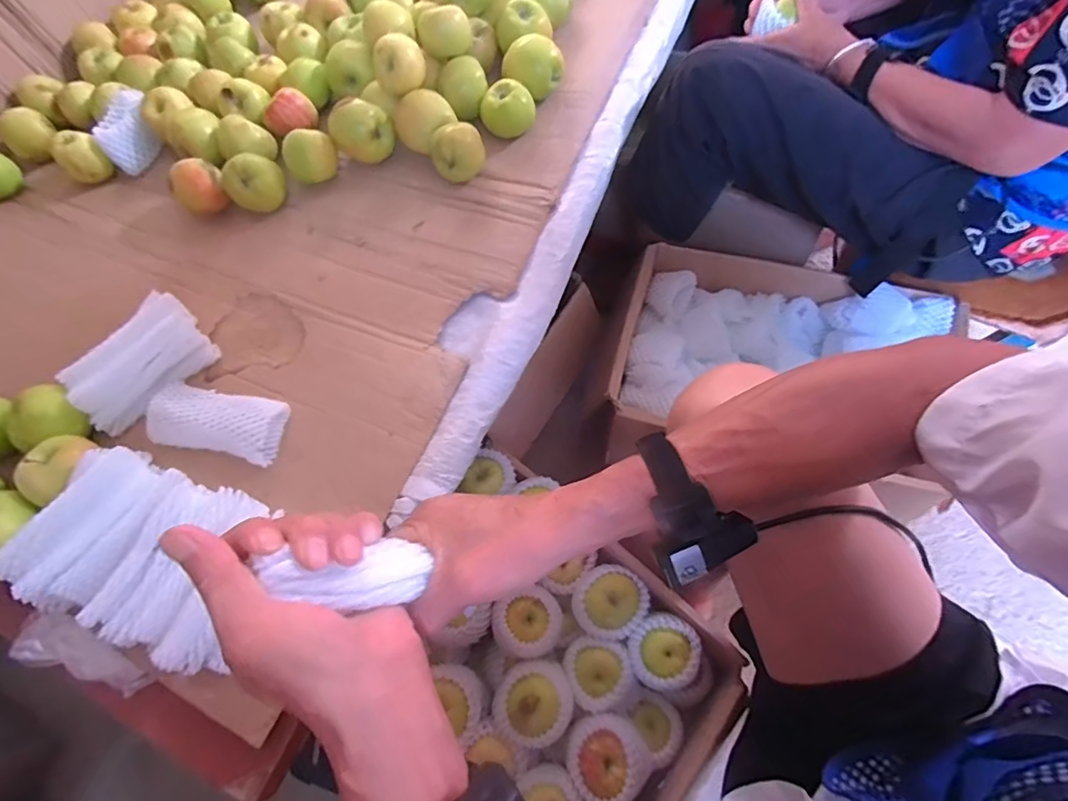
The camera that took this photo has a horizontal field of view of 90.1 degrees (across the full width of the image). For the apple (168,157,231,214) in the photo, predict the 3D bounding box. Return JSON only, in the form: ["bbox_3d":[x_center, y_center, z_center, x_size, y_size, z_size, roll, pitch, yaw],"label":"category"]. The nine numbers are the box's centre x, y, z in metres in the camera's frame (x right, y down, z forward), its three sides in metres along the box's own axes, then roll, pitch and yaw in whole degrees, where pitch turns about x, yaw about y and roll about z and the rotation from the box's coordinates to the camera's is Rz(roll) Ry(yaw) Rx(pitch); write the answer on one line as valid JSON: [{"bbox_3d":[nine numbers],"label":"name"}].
[{"bbox_3d":[-0.376,-0.239,0.608,0.052,0.055,0.054,-33,68,-10],"label":"apple"}]

